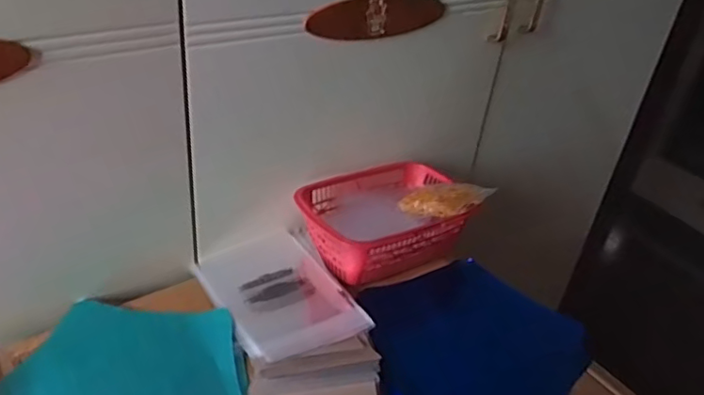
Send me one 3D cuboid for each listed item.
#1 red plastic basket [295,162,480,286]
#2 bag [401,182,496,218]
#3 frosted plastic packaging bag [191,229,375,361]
[{"bbox_3d":[0.041,0.028,0.747,0.215,0.075,0.148,-13,38,-27],"label":"red plastic basket"},{"bbox_3d":[0.113,0.006,0.725,0.115,0.025,0.059,-7,29,18],"label":"bag"},{"bbox_3d":[-0.085,0.105,0.669,0.136,0.030,0.200,-15,39,-30],"label":"frosted plastic packaging bag"}]

